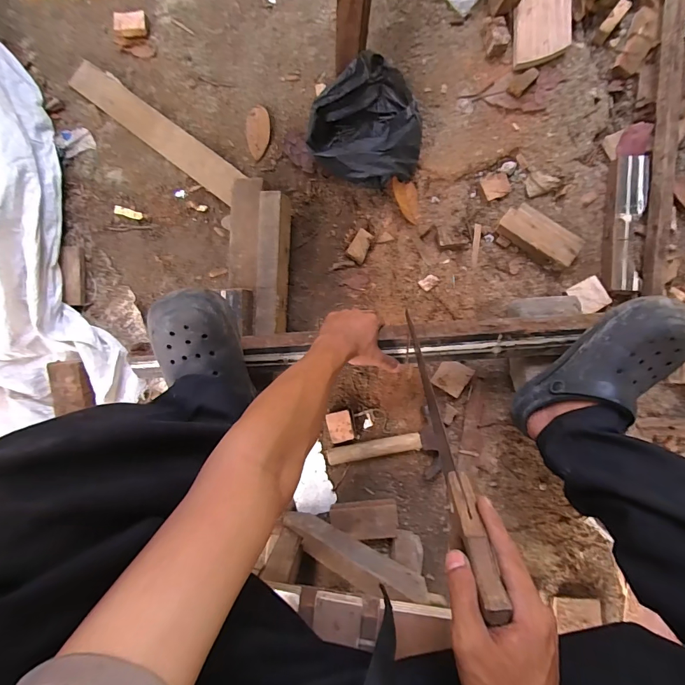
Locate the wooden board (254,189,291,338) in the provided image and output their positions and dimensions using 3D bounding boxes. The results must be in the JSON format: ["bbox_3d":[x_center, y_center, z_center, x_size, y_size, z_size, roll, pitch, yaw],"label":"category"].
[{"bbox_3d":[-0.120,-0.132,0.651,0.052,0.059,0.238,4,88,1],"label":"wooden board"}]

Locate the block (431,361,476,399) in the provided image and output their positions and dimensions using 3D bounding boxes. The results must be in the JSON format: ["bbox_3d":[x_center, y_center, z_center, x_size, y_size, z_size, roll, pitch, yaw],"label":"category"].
[{"bbox_3d":[0.201,0.063,0.682,0.057,0.013,0.058,33,89,2],"label":"block"}]

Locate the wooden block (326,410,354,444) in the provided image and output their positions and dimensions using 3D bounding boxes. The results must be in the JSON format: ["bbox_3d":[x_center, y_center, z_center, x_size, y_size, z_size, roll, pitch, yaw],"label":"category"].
[{"bbox_3d":[-0.004,0.155,0.696,0.045,0.023,0.056,-11,88,0],"label":"wooden block"}]

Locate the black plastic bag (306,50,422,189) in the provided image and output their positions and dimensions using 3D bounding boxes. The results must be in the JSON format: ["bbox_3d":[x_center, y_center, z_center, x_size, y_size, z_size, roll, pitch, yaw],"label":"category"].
[{"bbox_3d":[0.048,-0.374,0.672,0.202,0.092,0.188,-34,88,-1],"label":"black plastic bag"}]

